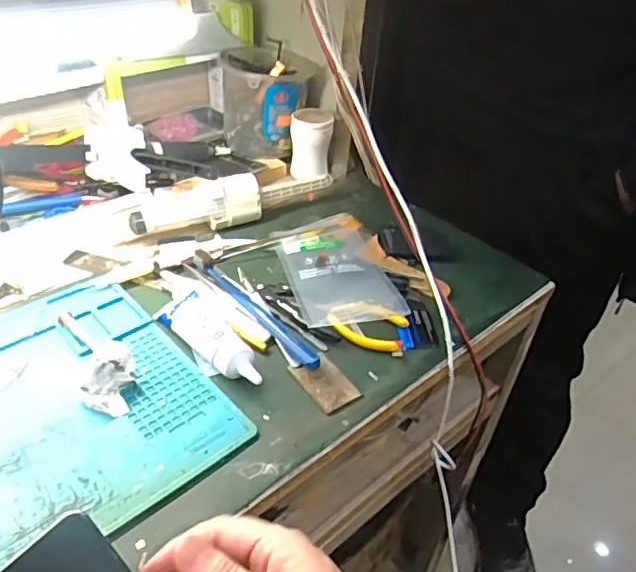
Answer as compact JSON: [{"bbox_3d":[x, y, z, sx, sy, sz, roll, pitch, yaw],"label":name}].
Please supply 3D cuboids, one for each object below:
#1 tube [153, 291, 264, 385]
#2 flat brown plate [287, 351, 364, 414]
[{"bbox_3d":[-0.089,0.041,0.488,0.045,0.023,0.129,-30,53,-35],"label":"tube"},{"bbox_3d":[0.007,0.081,0.471,0.040,0.004,0.059,-21,43,-28],"label":"flat brown plate"}]

